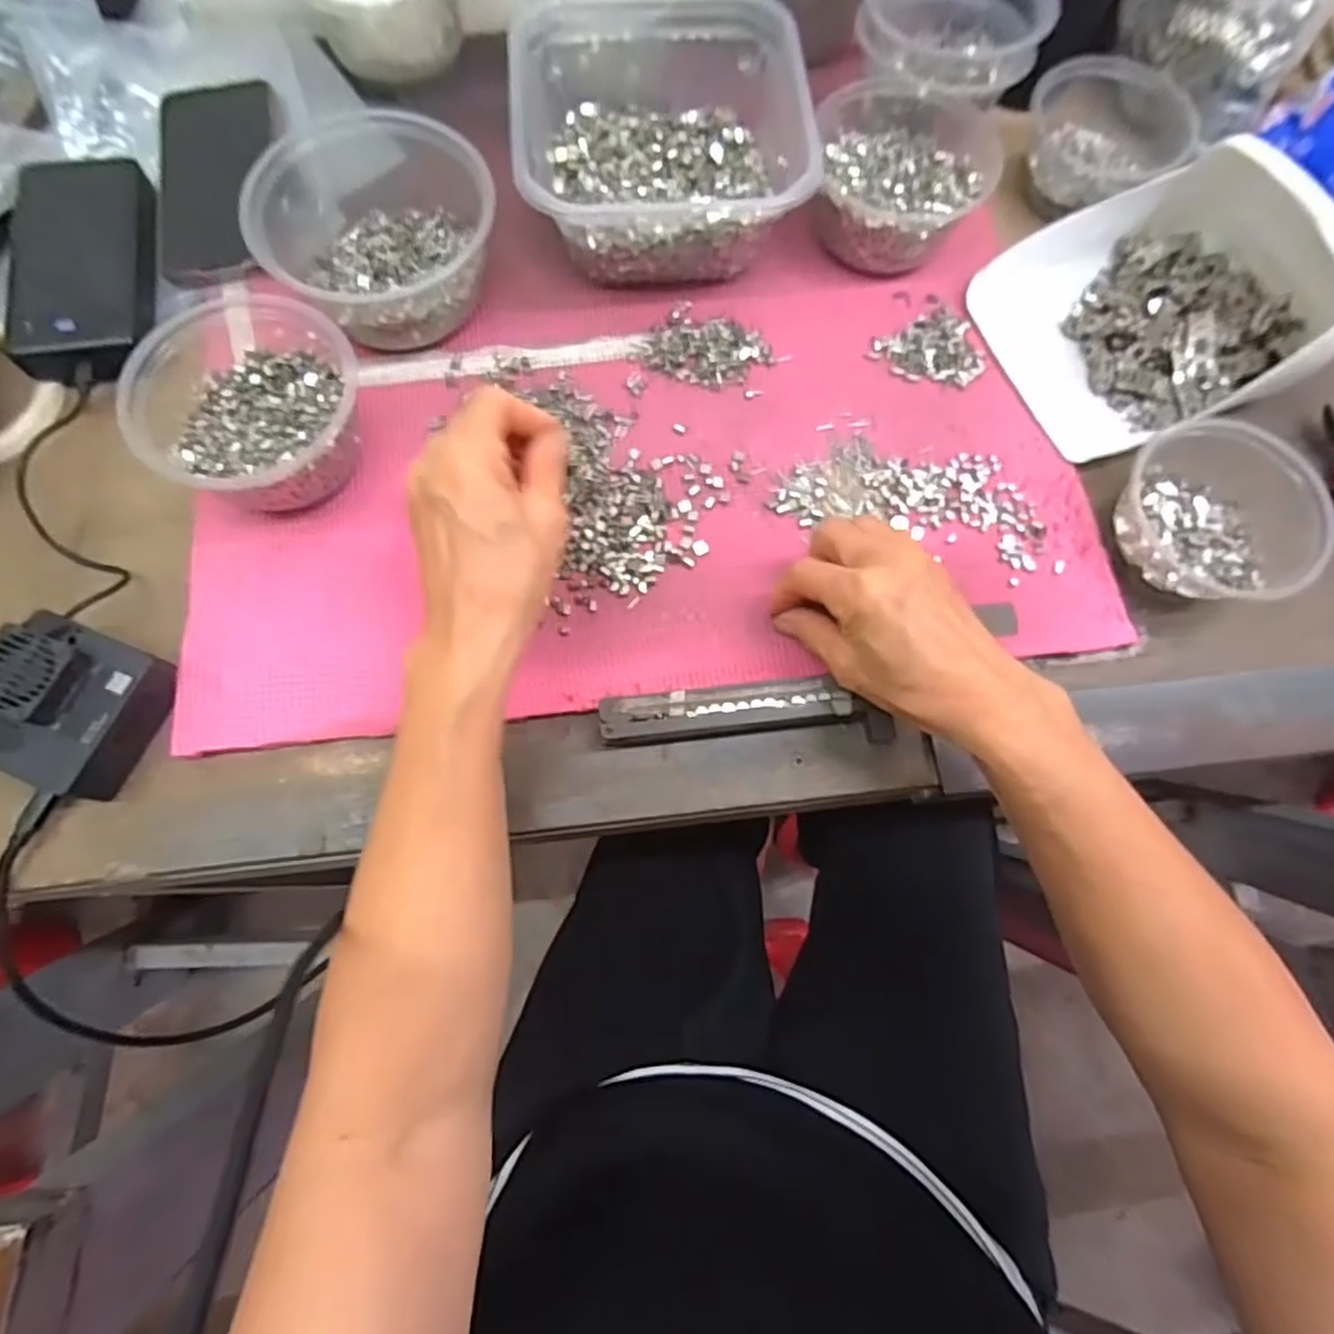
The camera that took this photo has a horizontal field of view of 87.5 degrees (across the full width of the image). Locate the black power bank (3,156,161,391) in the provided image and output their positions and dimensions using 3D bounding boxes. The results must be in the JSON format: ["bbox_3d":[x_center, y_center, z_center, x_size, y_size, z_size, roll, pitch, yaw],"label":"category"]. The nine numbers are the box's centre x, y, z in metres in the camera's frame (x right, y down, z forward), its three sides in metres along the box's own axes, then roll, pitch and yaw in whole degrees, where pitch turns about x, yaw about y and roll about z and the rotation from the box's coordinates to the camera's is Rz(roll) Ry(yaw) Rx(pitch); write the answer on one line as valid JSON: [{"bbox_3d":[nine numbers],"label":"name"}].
[{"bbox_3d":[-0.360,-0.250,0.432,0.073,0.025,0.154,-8,73,-4],"label":"black power bank"}]

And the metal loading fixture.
[{"bbox_3d":[0.042,0.024,0.364,0.149,0.018,0.032,-3,75,-2],"label":"metal loading fixture"}]

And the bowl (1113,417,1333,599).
[{"bbox_3d":[0.309,-0.084,0.396,0.093,0.050,0.101,1,72,-2],"label":"bowl"}]

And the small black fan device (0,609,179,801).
[{"bbox_3d":[-0.305,0.019,0.355,0.074,0.043,0.079,22,73,5],"label":"small black fan device"}]

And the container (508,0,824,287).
[{"bbox_3d":[-0.006,-0.346,0.444,0.170,0.072,0.196,-4,73,-3],"label":"container"}]

